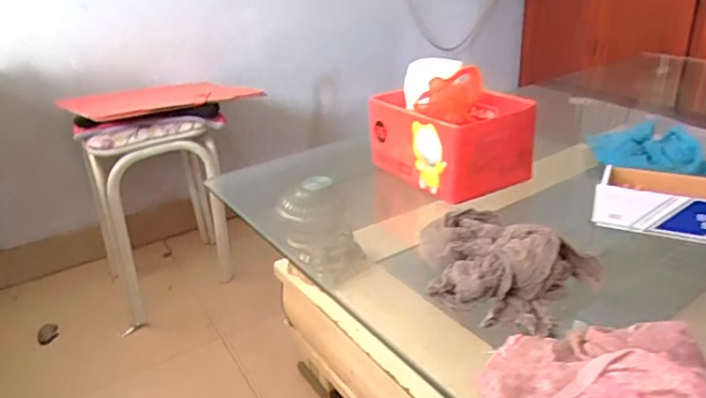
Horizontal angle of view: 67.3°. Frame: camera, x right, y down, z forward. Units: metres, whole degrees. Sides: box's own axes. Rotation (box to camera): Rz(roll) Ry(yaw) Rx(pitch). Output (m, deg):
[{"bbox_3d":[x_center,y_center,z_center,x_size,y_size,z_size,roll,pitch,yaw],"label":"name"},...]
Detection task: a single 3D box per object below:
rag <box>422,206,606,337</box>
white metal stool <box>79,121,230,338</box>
[{"bbox_3d":[0.158,0.066,0.608,0.152,0.063,0.187,-27,35,-38],"label":"rag"},{"bbox_3d":[-0.511,0.001,1.385,0.309,0.481,0.340,-18,30,-25],"label":"white metal stool"}]

